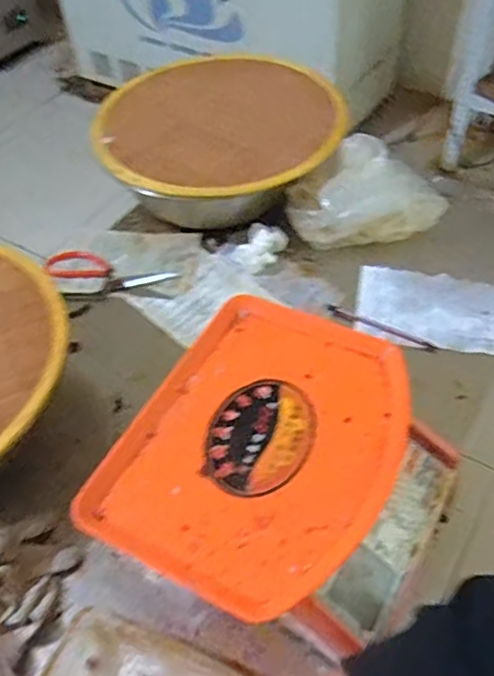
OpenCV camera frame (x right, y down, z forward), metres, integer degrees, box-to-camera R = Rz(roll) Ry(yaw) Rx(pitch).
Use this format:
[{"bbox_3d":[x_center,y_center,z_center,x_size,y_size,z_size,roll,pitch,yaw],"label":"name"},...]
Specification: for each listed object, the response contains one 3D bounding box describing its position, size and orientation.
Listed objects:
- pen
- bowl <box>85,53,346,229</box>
[{"bbox_3d":[0.173,-0.015,0.776,0.146,0.014,0.015,20,54,20],"label":"pen"},{"bbox_3d":[-0.039,-0.309,0.937,0.361,0.103,0.372,-2,50,3],"label":"bowl"}]

